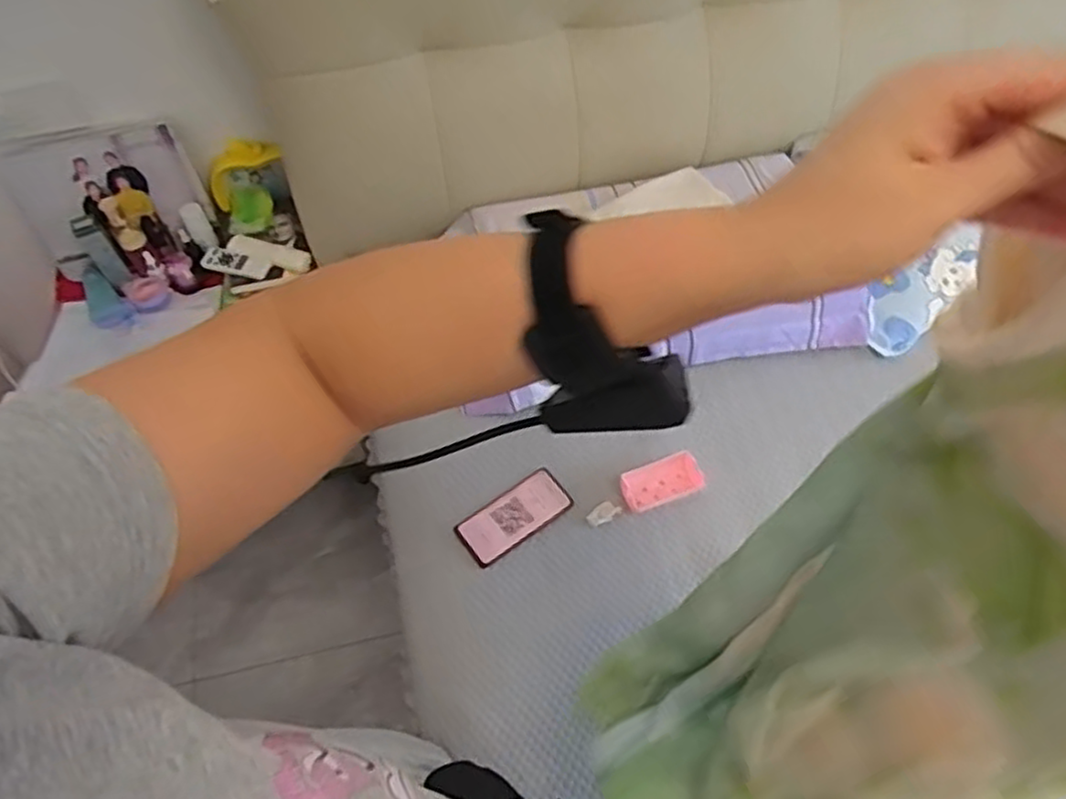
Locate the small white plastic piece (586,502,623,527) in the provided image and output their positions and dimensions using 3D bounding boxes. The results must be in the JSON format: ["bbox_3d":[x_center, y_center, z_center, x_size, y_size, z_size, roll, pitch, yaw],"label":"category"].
[{"bbox_3d":[0.097,0.157,1.000,0.047,0.005,0.027,-30,61,-16],"label":"small white plastic piece"}]

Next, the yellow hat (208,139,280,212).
[{"bbox_3d":[-0.482,-0.367,1.179,0.166,0.074,0.024,-31,52,29],"label":"yellow hat"}]

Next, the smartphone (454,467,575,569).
[{"bbox_3d":[-0.023,0.157,0.993,0.157,0.017,0.072,-33,62,-18],"label":"smartphone"}]

